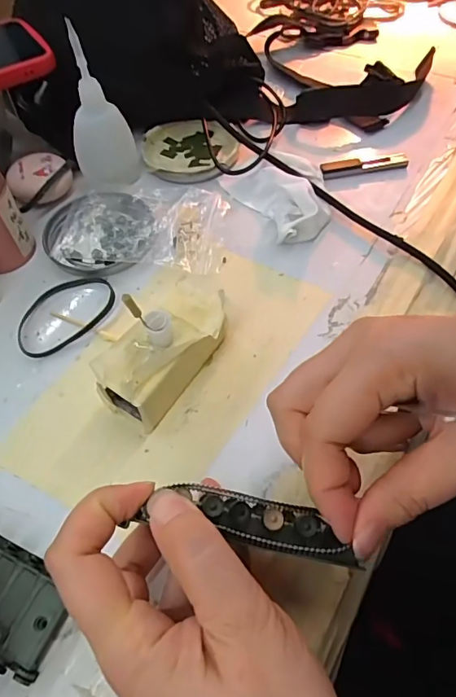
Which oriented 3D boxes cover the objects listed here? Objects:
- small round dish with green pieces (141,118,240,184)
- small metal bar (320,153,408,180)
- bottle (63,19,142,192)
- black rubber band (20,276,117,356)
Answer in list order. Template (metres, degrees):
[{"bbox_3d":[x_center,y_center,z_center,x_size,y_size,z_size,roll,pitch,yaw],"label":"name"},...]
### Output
[{"bbox_3d":[-0.032,-0.163,0.404,0.076,0.014,0.077,-2,57,2],"label":"small round dish with green pieces"},{"bbox_3d":[0.107,-0.145,0.382,0.068,0.007,0.014,-10,57,-3],"label":"small metal bar"},{"bbox_3d":[-0.095,-0.167,0.345,0.038,0.103,0.034,16,59,14],"label":"bottle"},{"bbox_3d":[-0.107,-0.024,0.318,0.069,0.005,0.049,-31,61,-16],"label":"black rubber band"}]

